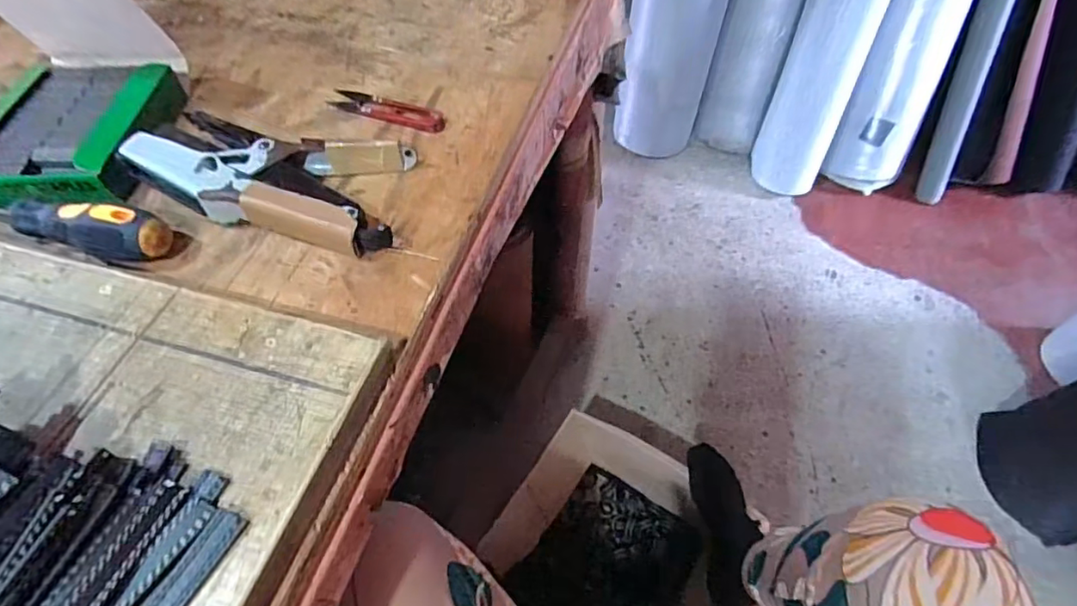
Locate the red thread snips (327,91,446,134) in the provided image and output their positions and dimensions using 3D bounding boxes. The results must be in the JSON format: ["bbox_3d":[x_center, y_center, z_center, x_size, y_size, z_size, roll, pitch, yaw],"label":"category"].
[{"bbox_3d":[-0.118,-0.152,0.442,0.098,0.007,0.026,16,57,13],"label":"red thread snips"}]

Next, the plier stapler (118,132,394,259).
[{"bbox_3d":[-0.185,-0.074,0.372,0.191,0.034,0.063,23,59,17],"label":"plier stapler"}]

